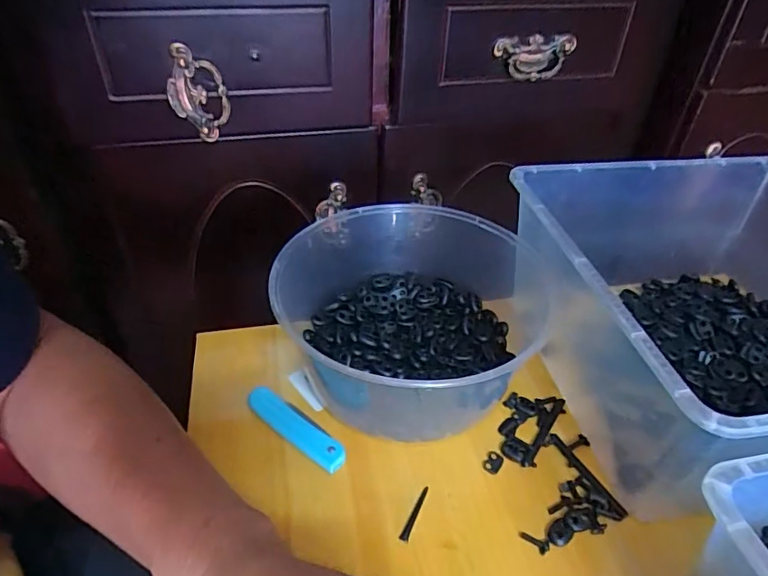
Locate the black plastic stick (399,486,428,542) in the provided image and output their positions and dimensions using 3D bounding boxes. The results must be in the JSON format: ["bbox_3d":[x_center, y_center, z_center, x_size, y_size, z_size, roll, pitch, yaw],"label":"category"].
[{"bbox_3d":[0.023,0.159,0.368,0.006,0.004,0.043,20,42,20],"label":"black plastic stick"}]

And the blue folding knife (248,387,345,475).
[{"bbox_3d":[-0.070,0.111,0.415,0.099,0.008,0.026,31,47,30],"label":"blue folding knife"}]

